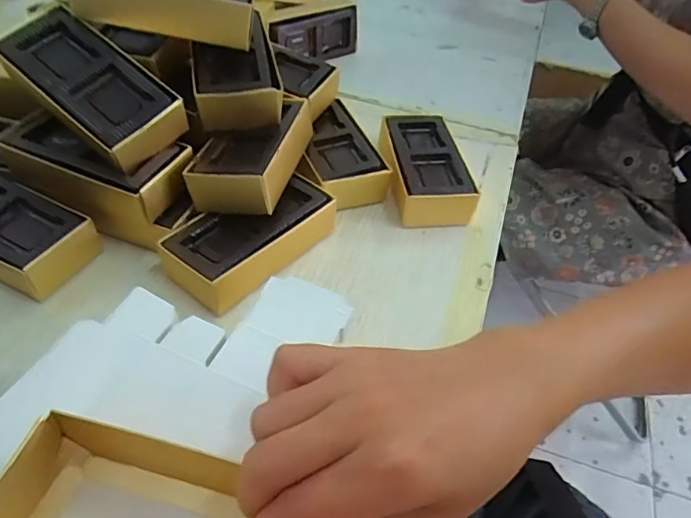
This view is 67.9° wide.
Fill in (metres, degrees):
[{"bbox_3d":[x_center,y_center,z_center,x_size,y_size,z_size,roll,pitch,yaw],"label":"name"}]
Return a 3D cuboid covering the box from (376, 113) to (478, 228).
[{"bbox_3d":[0.063,-0.074,0.425,0.066,0.034,0.121,-4,47,-9],"label":"box"}]

